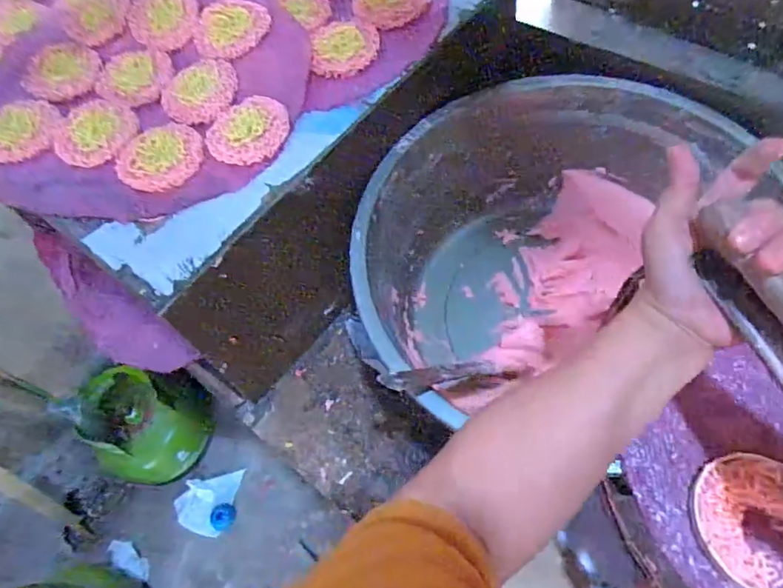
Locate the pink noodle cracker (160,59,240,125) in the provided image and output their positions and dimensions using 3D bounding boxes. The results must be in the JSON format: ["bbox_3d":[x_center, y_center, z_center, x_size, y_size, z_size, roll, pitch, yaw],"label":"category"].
[{"bbox_3d":[-0.188,-0.200,0.528,0.074,0.007,0.080,-4,60,7],"label":"pink noodle cracker"}]

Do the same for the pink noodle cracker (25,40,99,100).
[{"bbox_3d":[-0.350,-0.236,0.570,0.084,0.005,0.074,28,68,22],"label":"pink noodle cracker"}]

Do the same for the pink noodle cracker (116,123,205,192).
[{"bbox_3d":[-0.214,-0.128,0.493,0.072,0.005,0.077,-4,60,7],"label":"pink noodle cracker"}]

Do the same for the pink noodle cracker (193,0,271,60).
[{"bbox_3d":[-0.167,-0.276,0.555,0.079,0.008,0.076,-4,60,7],"label":"pink noodle cracker"}]

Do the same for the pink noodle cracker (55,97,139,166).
[{"bbox_3d":[-0.292,-0.161,0.522,0.090,0.004,0.078,30,69,23],"label":"pink noodle cracker"}]

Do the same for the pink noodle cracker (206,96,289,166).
[{"bbox_3d":[-0.133,-0.152,0.496,0.071,0.006,0.077,-4,60,7],"label":"pink noodle cracker"}]

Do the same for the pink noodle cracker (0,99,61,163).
[{"bbox_3d":[-0.367,-0.162,0.531,0.085,0.012,0.078,-4,60,7],"label":"pink noodle cracker"}]

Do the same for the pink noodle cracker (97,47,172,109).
[{"bbox_3d":[-0.268,-0.227,0.562,0.084,0.008,0.077,-4,60,7],"label":"pink noodle cracker"}]

